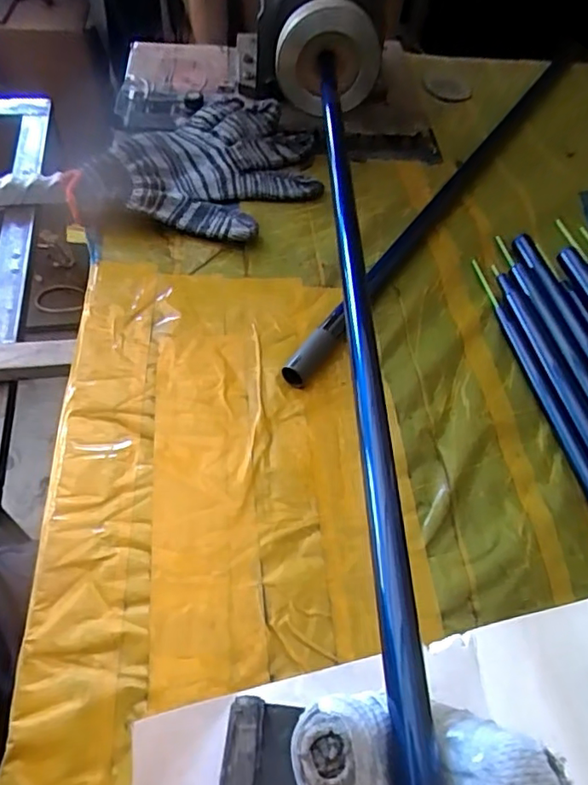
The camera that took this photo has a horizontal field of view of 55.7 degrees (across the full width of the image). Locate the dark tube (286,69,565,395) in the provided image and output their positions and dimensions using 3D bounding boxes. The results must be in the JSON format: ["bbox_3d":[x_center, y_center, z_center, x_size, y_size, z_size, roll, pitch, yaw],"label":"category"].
[{"bbox_3d":[0.125,-0.163,0.424,0.018,0.014,0.460,31,59,16],"label":"dark tube"}]

